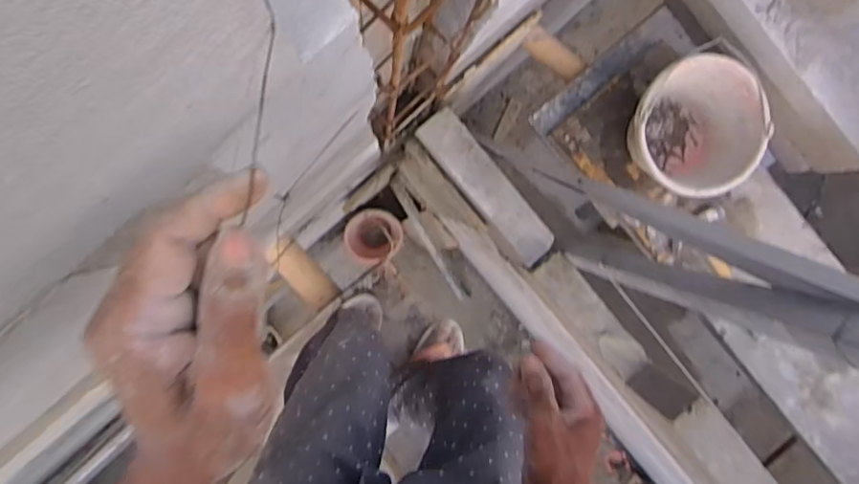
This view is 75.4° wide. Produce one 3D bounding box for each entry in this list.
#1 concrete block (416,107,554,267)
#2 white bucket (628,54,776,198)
[{"bbox_3d":[0.116,-0.106,1.105,0.090,0.053,0.351,-40,97,0],"label":"concrete block"},{"bbox_3d":[0.487,-0.209,1.068,0.224,0.205,0.234,0,95,-4],"label":"white bucket"}]

